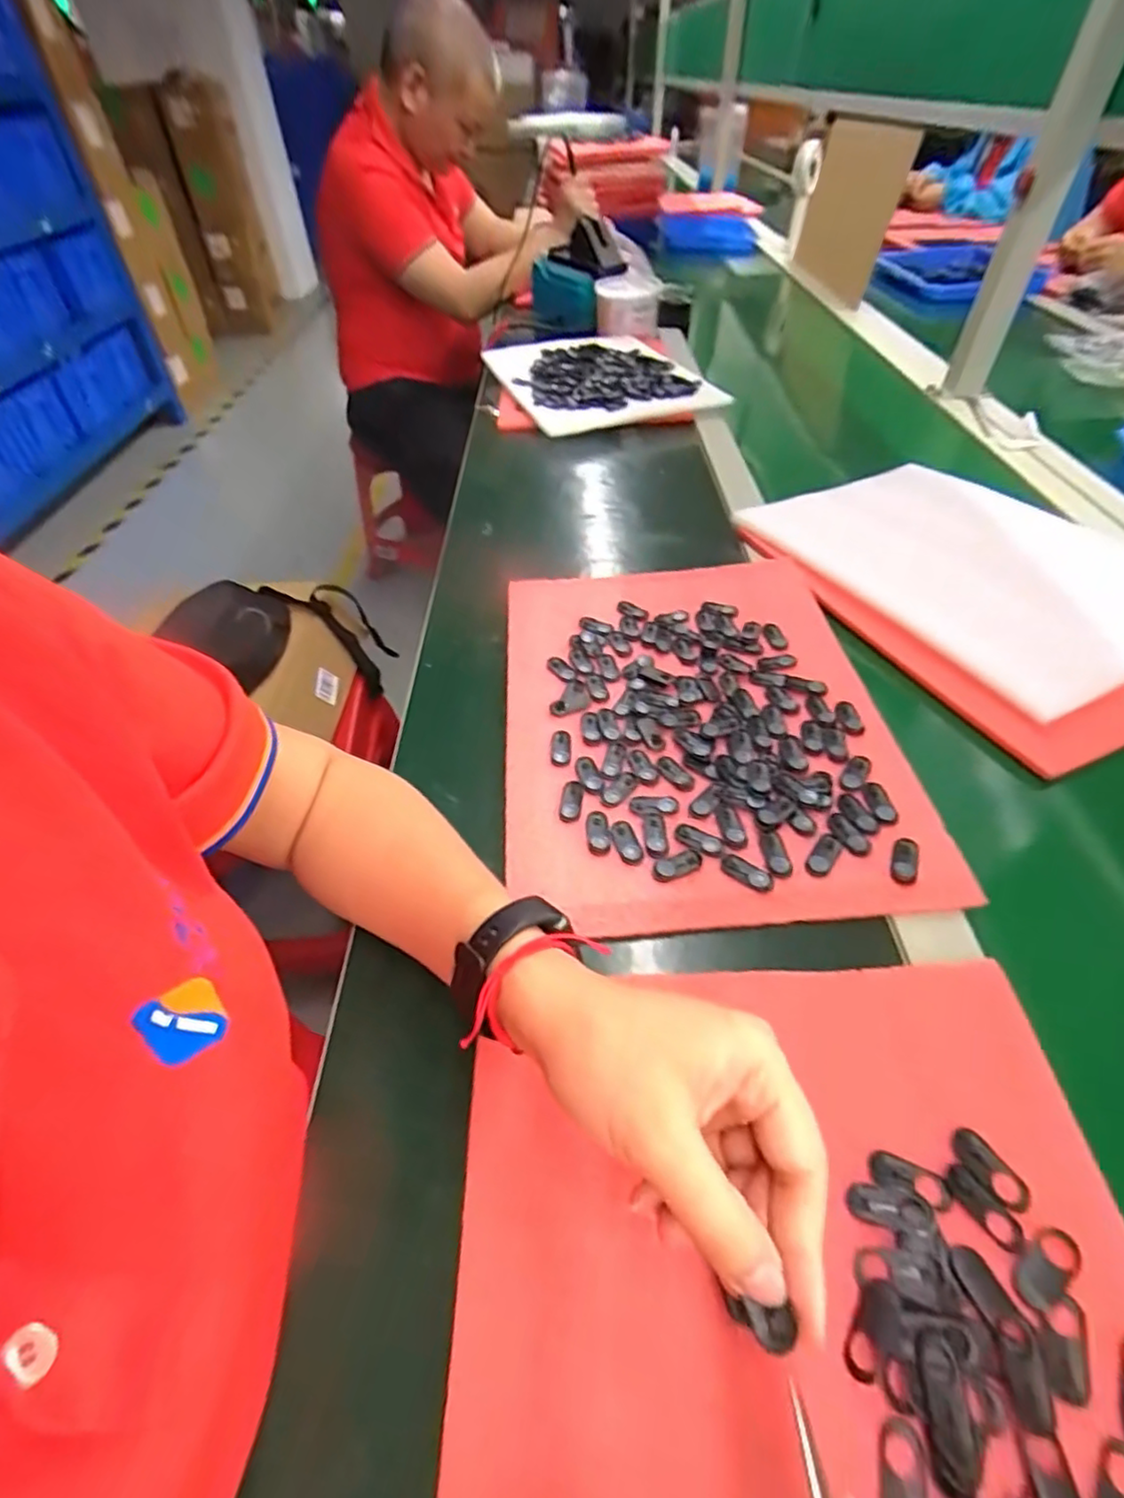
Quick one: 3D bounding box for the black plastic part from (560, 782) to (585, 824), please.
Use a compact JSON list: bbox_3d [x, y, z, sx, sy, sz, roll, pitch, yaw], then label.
[{"bbox_3d":[0.006,0.034,0.407,0.014,0.004,0.030,6,47,7],"label":"black plastic part"}]

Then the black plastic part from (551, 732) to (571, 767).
[{"bbox_3d":[-0.001,-0.001,0.438,0.013,0.004,0.032,-1,47,1],"label":"black plastic part"}]

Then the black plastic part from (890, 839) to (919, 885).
[{"bbox_3d":[0.197,0.064,0.364,0.013,0.004,0.028,15,49,15],"label":"black plastic part"}]

